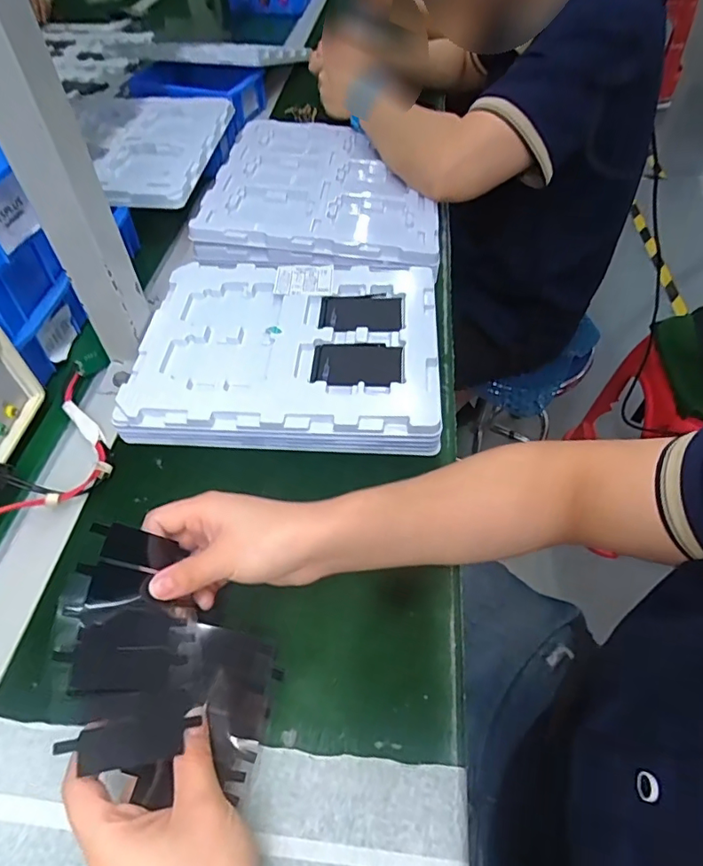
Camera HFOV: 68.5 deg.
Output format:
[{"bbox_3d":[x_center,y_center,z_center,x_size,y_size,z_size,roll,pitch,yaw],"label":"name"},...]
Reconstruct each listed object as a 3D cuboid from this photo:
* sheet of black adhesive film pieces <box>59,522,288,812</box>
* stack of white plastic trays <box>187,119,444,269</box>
[{"bbox_3d":[-0.099,0.128,0.295,0.122,0.017,0.129,19,52,-25],"label":"sheet of black adhesive film pieces"},{"bbox_3d":[-0.030,-0.324,0.660,0.274,0.032,0.318,4,55,2],"label":"stack of white plastic trays"}]

